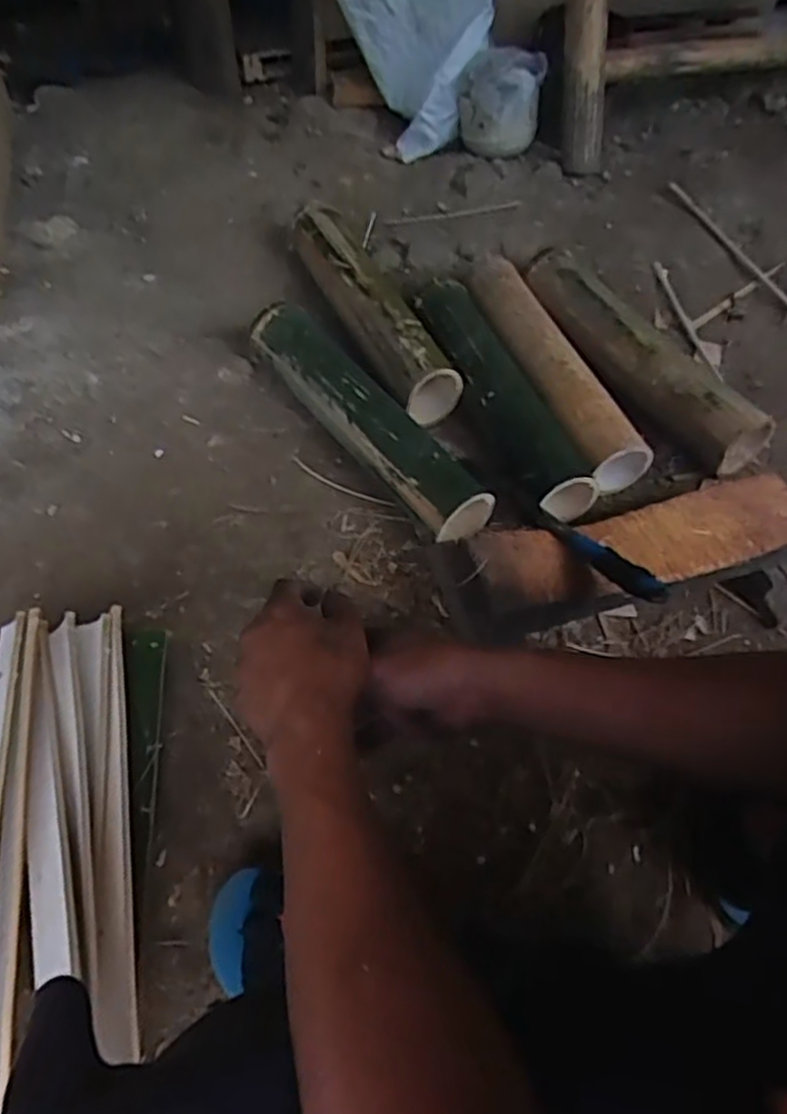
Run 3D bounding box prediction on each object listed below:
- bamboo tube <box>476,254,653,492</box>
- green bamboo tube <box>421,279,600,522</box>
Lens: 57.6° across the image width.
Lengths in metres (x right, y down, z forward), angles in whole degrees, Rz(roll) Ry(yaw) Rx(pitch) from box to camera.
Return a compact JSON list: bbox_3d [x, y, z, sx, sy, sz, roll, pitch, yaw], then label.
[{"bbox_3d":[0.233,-0.301,1.090,0.098,0.097,0.450,-14,54,-13],"label":"bamboo tube"},{"bbox_3d":[0.148,-0.244,1.053,0.098,0.088,0.443,-17,55,-15],"label":"green bamboo tube"}]

